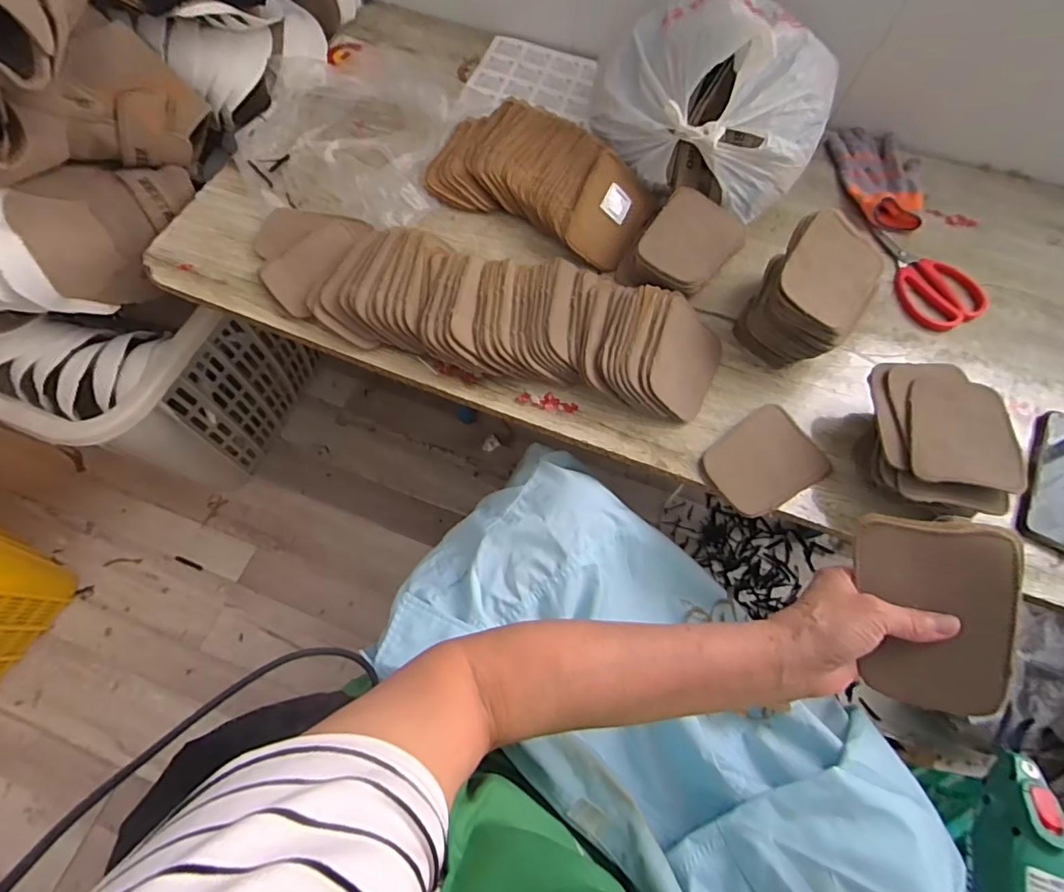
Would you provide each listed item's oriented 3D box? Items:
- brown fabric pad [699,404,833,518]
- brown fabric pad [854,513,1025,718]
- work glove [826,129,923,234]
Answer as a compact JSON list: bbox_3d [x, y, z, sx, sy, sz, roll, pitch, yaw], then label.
[{"bbox_3d":[0.240,0.016,0.557,0.120,0.015,0.092,-29,71,-13],"label":"brown fabric pad"},{"bbox_3d":[0.274,0.114,0.367,0.088,0.016,0.123,4,88,30],"label":"brown fabric pad"},{"bbox_3d":[0.470,-0.368,0.724,0.116,0.035,0.185,8,67,2],"label":"work glove"}]

